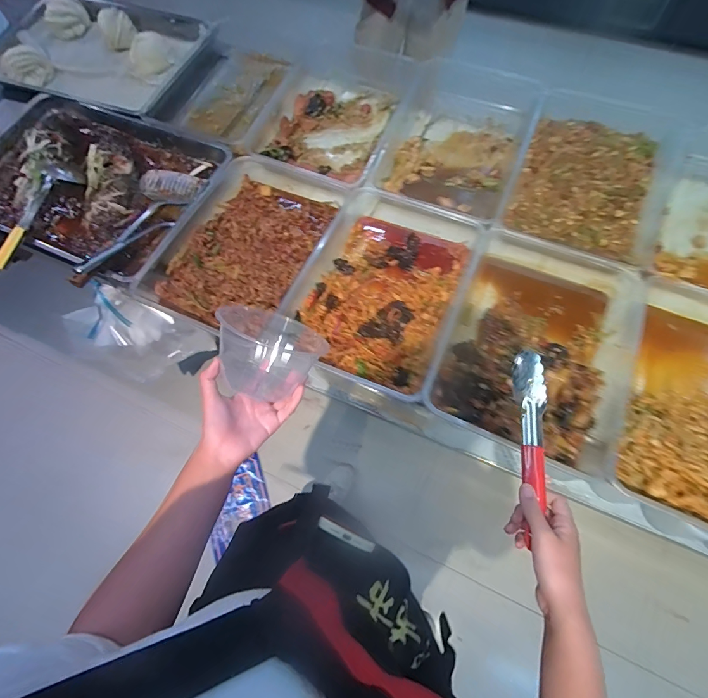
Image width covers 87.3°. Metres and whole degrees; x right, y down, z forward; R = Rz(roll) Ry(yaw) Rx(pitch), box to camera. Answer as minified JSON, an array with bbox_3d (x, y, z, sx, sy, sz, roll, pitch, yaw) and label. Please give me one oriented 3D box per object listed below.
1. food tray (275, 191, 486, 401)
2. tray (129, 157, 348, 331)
[{"bbox_3d":[0.061,-0.144,0.733,0.302,0.067,0.448,22,71,11],"label":"food tray"},{"bbox_3d":[-0.211,-0.228,0.786,0.298,0.053,0.427,22,71,11],"label":"tray"}]

